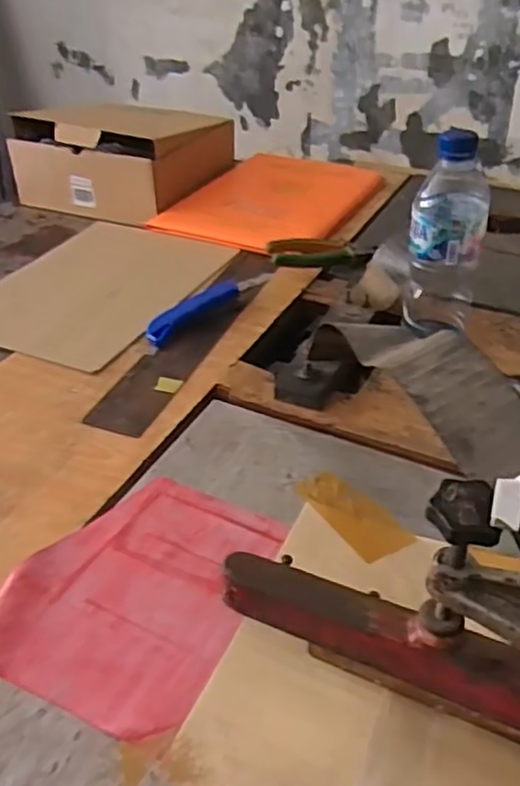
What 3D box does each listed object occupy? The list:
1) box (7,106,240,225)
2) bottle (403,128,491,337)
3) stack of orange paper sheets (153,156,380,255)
[{"bbox_3d":[-0.214,-0.374,1.059,0.275,0.119,0.239,13,38,17],"label":"box"},{"bbox_3d":[0.174,-0.127,0.639,0.068,0.222,0.058,10,37,14],"label":"bottle"},{"bbox_3d":[0.026,-0.294,1.021,0.237,0.013,0.344,21,44,22],"label":"stack of orange paper sheets"}]

